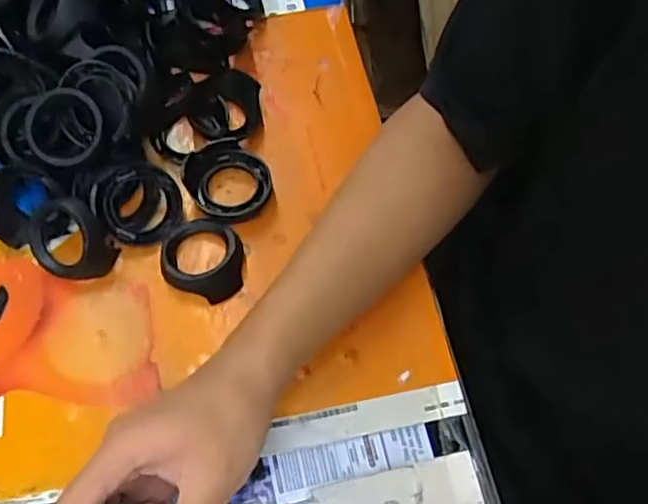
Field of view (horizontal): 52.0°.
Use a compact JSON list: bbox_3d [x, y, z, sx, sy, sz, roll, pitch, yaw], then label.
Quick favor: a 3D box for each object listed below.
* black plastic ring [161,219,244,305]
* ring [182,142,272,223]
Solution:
[{"bbox_3d":[-0.090,0.005,0.489,0.058,0.025,0.065,-28,70,-14],"label":"black plastic ring"},{"bbox_3d":[-0.074,-0.054,0.513,0.062,0.020,0.064,1,66,-2],"label":"ring"}]

